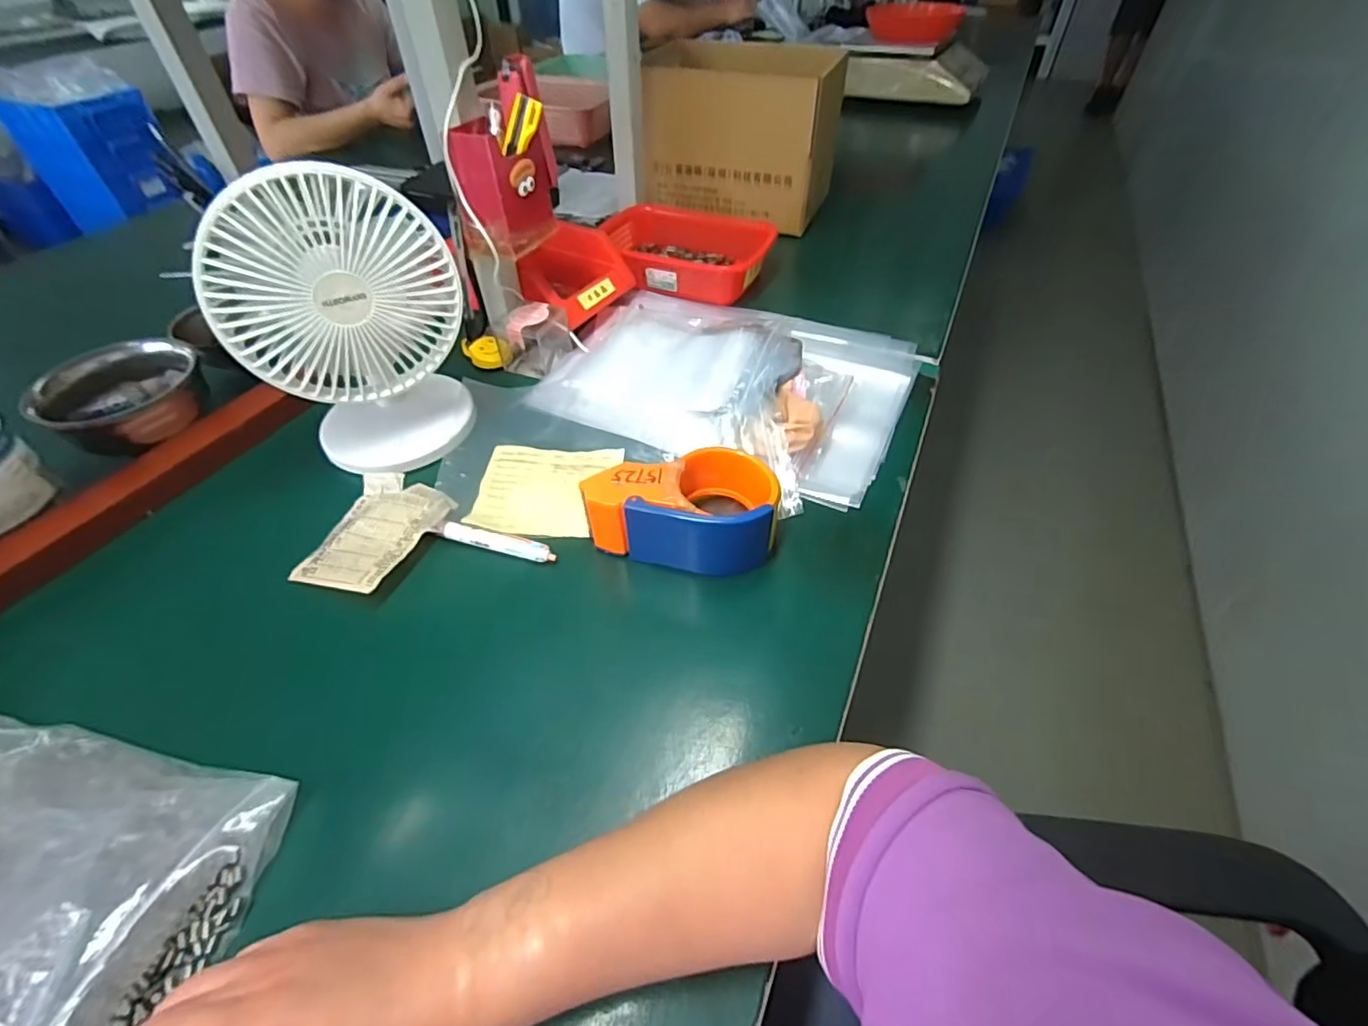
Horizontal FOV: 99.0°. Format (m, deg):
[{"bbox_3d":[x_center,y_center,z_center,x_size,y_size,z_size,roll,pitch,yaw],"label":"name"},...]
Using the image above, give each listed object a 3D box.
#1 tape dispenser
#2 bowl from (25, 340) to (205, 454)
[{"bbox_3d":[0.001,-0.006,0.437,0.136,0.056,0.068,6,48,6],"label":"tape dispenser"},{"bbox_3d":[-0.508,-0.106,0.535,0.119,0.061,0.119,0,47,0],"label":"bowl"}]

